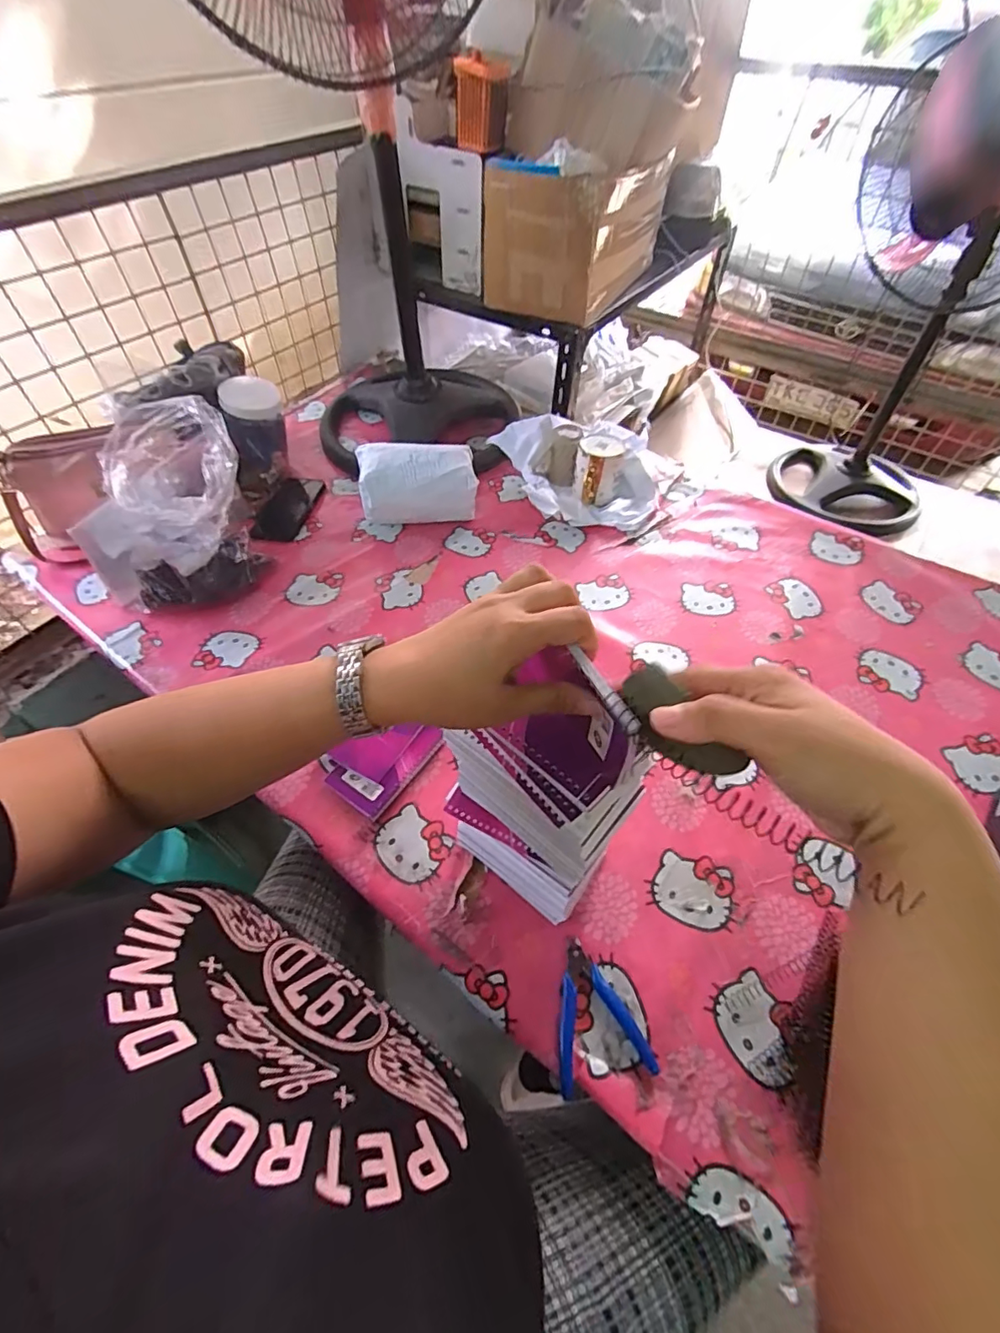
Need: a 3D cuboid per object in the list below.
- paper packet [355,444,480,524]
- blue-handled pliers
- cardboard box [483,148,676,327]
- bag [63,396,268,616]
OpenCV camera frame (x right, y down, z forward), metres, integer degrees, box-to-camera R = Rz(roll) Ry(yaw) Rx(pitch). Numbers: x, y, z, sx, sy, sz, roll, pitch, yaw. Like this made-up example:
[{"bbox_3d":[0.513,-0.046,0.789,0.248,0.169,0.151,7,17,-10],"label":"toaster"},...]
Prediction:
[{"bbox_3d":[-0.137,-0.304,0.897,0.189,0.109,0.098,-5,53,-4],"label":"paper packet"},{"bbox_3d":[0.085,0.314,0.490,0.083,0.008,0.113,-9,54,-5],"label":"blue-handled pliers"},{"bbox_3d":[0.150,-0.867,1.045,0.235,0.207,0.360,26,57,19],"label":"cardboard box"},{"bbox_3d":[-0.437,-0.191,0.730,0.180,0.246,0.201,29,58,21],"label":"bag"}]

